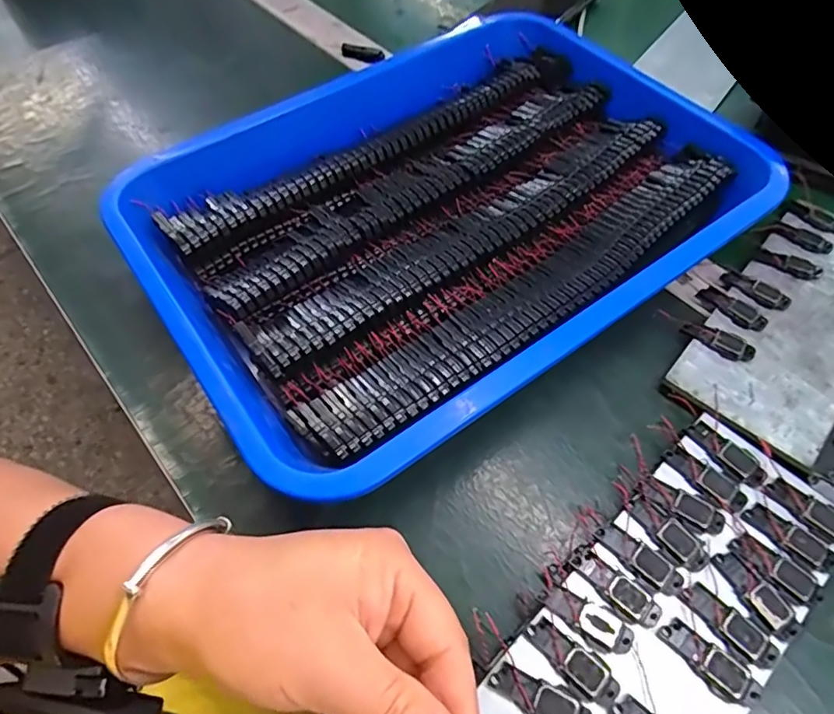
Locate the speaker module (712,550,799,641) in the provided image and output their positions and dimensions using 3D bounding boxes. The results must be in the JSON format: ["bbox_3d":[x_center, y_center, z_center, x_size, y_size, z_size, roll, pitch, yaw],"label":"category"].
[{"bbox_3d":[0.144,0.100,0.232,0.016,0.004,0.038,-27,61,-15],"label":"speaker module"}]

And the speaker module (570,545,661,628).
[{"bbox_3d":[0.085,0.099,0.236,0.040,0.008,0.014,38,66,22],"label":"speaker module"}]

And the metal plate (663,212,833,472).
[{"bbox_3d":[0.228,-0.026,0.324,0.079,0.004,0.191,36,65,21],"label":"metal plate"}]

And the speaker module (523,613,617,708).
[{"bbox_3d":[0.063,0.122,0.222,0.016,0.004,0.039,-39,65,-20],"label":"speaker module"}]

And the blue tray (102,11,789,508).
[{"bbox_3d":[0.021,-0.100,0.356,0.370,0.045,0.272,-32,62,-17],"label":"blue tray"}]

